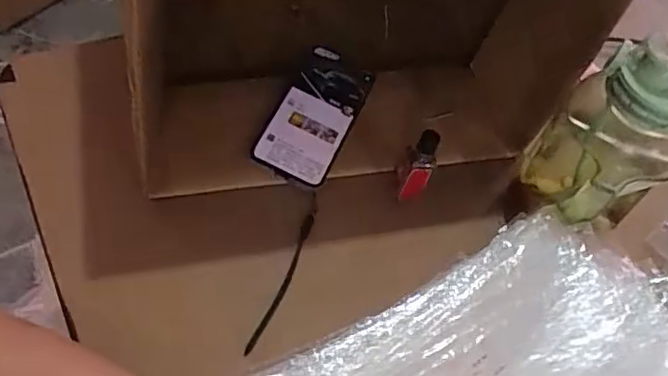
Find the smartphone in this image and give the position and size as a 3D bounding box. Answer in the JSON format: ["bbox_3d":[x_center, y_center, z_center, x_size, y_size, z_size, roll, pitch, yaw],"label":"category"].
[{"bbox_3d":[-0.019,-0.073,0.606,0.076,0.013,0.147,24,61,1],"label":"smartphone"}]

